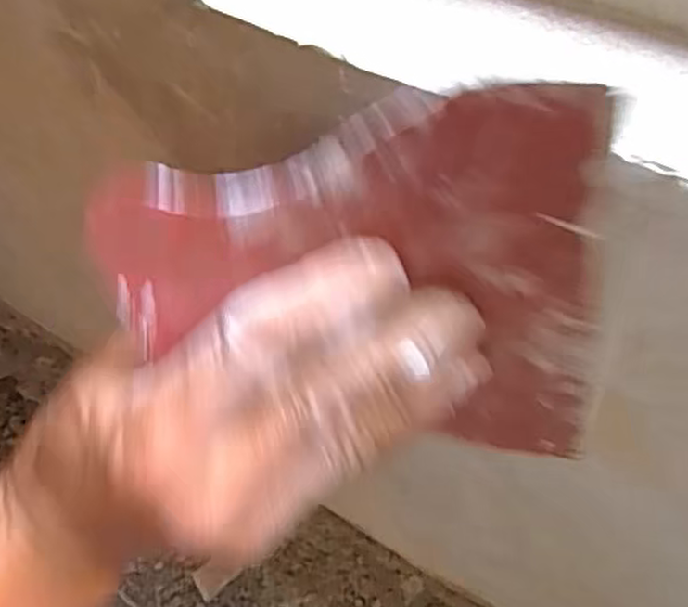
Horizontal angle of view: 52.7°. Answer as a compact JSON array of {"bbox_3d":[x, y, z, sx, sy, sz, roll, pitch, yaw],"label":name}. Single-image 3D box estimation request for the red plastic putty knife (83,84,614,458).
[{"bbox_3d":[0.007,0.007,0.218,0.133,0.163,0.021,-5,50,14],"label":"red plastic putty knife"}]

